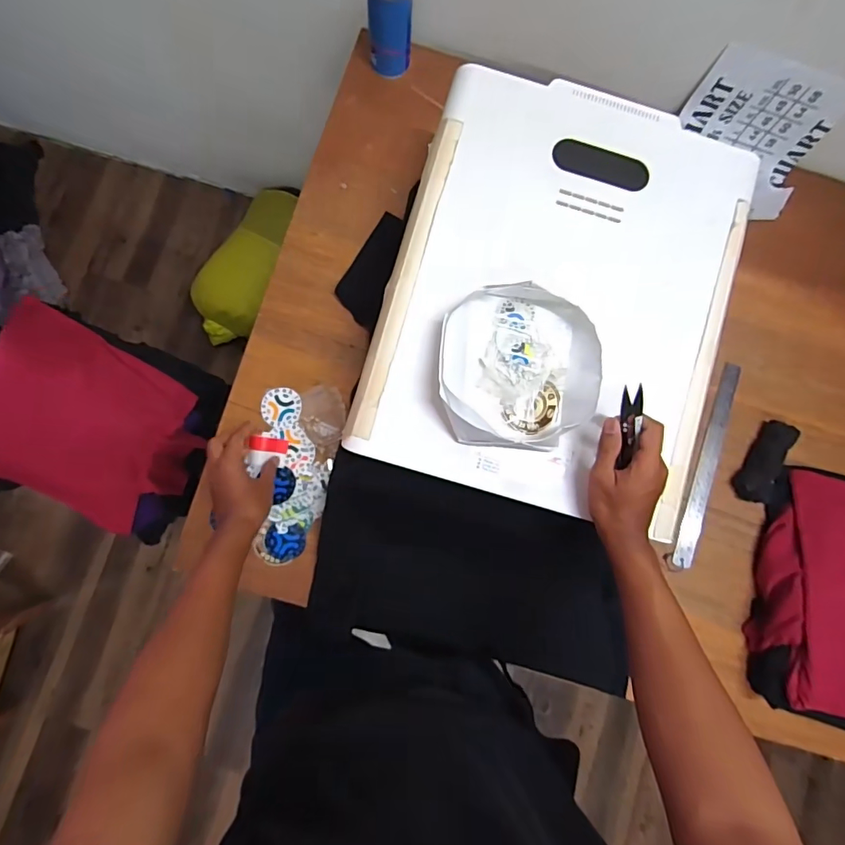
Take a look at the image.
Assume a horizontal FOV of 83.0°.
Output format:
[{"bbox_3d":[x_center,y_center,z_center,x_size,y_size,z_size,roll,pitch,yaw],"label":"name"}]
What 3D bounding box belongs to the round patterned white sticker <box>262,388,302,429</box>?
[{"bbox_3d":[-0.207,-0.021,0.699,0.056,0.004,0.056,4,83,-4],"label":"round patterned white sticker"}]

